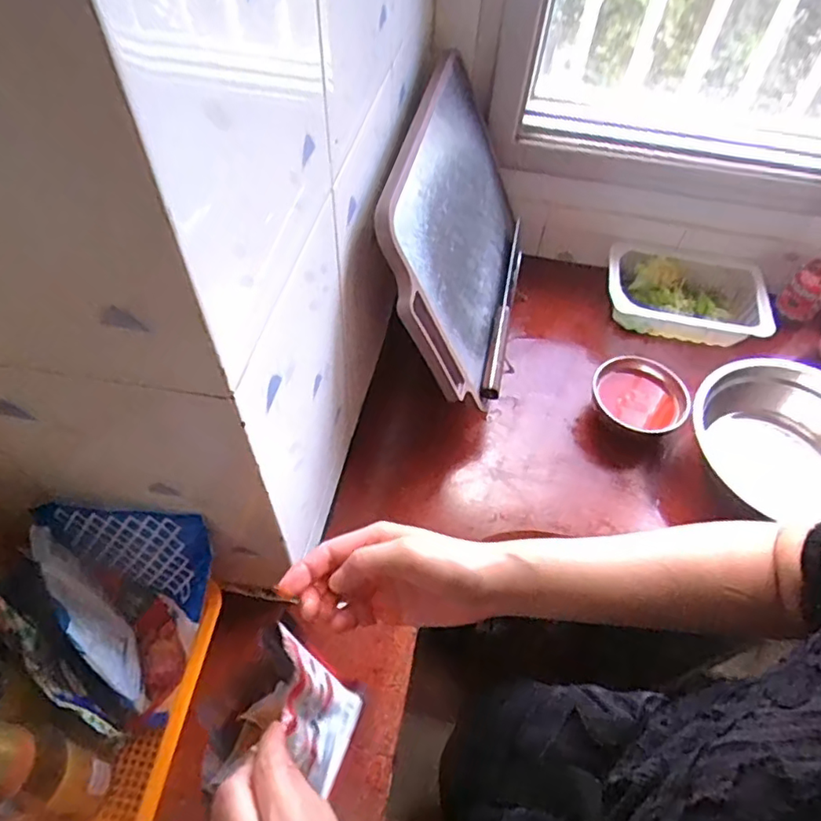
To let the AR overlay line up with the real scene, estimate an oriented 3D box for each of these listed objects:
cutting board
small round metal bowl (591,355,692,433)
[{"bbox_3d":[0.057,-0.217,0.668,0.015,0.260,0.392,-4,55,28],"label":"cutting board"},{"bbox_3d":[0.285,-0.011,0.738,0.114,0.059,0.096,29,59,16],"label":"small round metal bowl"}]

